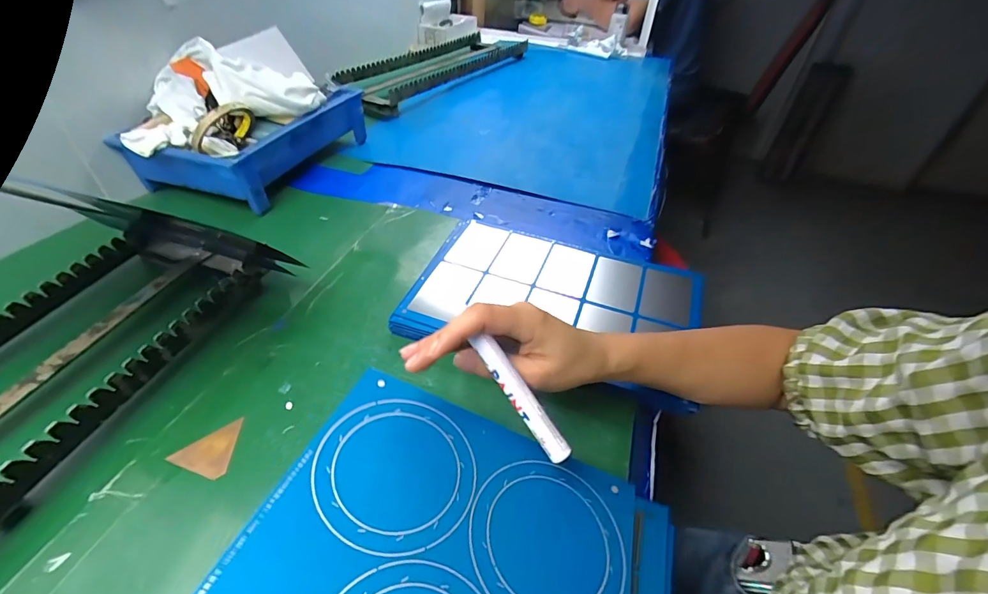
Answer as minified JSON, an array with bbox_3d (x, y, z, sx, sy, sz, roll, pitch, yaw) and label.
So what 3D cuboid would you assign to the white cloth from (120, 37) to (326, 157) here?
[{"bbox_3d":[-0.386,-0.285,0.597,0.158,0.092,0.259,34,51,29],"label":"white cloth"}]

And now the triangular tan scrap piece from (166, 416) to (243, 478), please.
[{"bbox_3d":[-0.219,0.122,0.331,0.051,0.004,0.038,-28,54,-29],"label":"triangular tan scrap piece"}]

